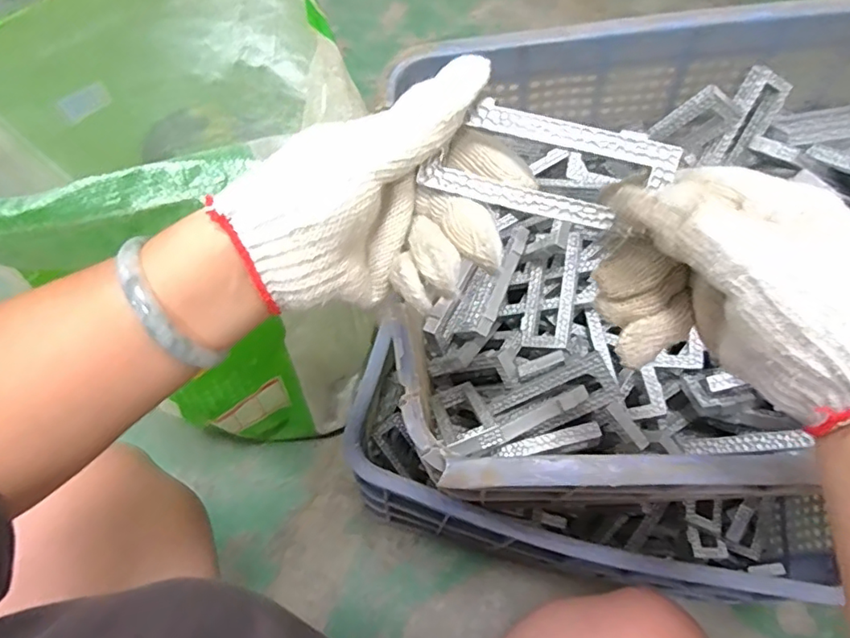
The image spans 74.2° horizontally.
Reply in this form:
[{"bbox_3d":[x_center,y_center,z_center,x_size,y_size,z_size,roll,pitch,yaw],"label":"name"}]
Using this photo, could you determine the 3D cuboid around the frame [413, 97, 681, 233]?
[{"bbox_3d":[0.057,-0.069,0.256,0.103,0.004,0.043,17,103,8],"label":"frame"}]

